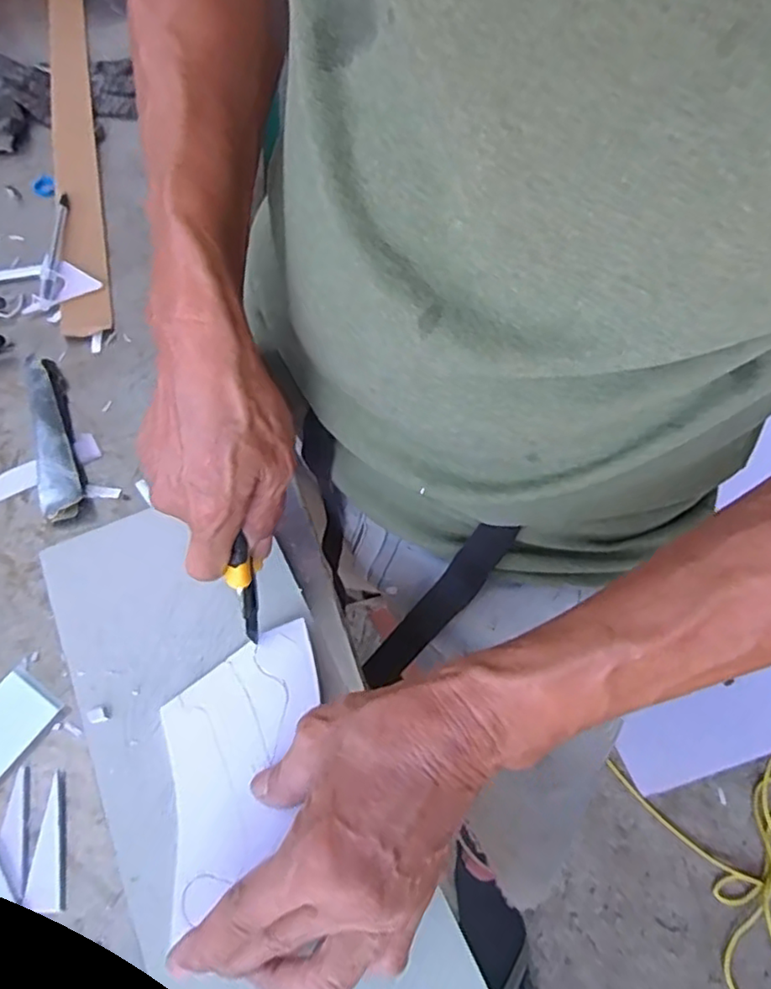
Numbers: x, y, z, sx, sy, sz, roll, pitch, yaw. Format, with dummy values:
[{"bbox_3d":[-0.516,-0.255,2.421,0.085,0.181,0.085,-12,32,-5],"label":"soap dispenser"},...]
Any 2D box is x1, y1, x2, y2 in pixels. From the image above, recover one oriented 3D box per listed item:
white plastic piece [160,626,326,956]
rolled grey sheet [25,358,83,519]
[{"bbox_3d":[-0.084,0.137,0.341,0.075,0.011,0.142,12,62,4],"label":"white plastic piece"},{"bbox_3d":[-0.234,-0.041,0.446,0.027,0.017,0.137,-19,62,-14],"label":"rolled grey sheet"}]

